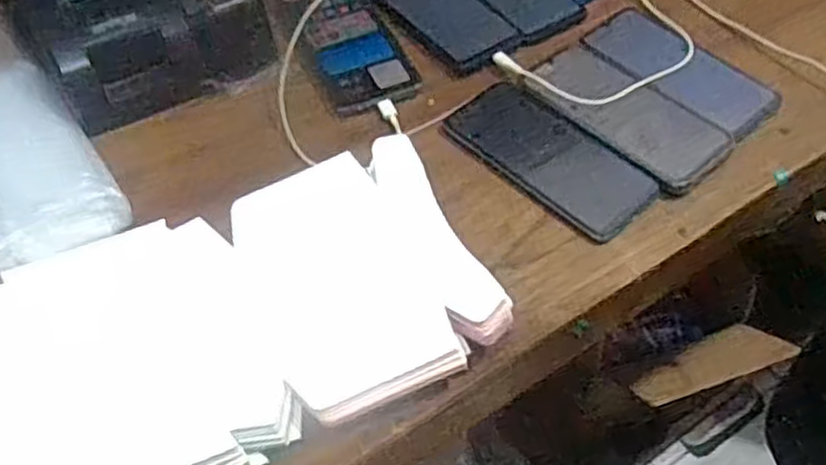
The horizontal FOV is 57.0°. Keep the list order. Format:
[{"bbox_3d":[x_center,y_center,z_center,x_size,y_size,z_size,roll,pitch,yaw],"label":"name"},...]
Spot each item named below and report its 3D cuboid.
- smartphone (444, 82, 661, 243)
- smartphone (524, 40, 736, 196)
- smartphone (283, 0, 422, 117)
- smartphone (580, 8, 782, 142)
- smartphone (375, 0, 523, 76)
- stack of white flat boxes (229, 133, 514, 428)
[{"bbox_3d":[0.107,-0.062,0.597,0.075,0.014,0.165,-36,60,-24],"label":"smartphone"},{"bbox_3d":[0.176,-0.101,0.625,0.078,0.013,0.169,-32,58,-22],"label":"smartphone"},{"bbox_3d":[-0.056,-0.169,0.669,0.081,0.009,0.154,-20,55,-15],"label":"smartphone"},{"bbox_3d":[0.230,-0.142,0.655,0.071,0.011,0.164,-35,59,-24],"label":"smartphone"},{"bbox_3d":[0.025,-0.204,0.700,0.079,0.008,0.158,-30,57,-21],"label":"smartphone"},{"bbox_3d":[-0.036,0.028,0.510,0.141,0.042,0.181,-22,55,-16],"label":"stack of white flat boxes"}]

